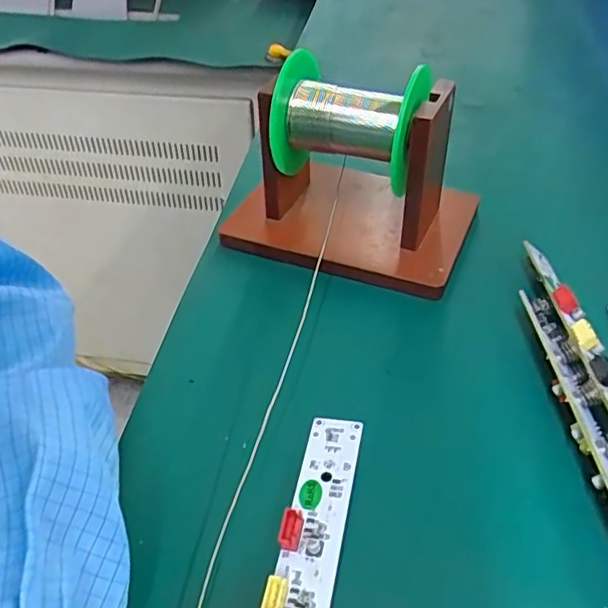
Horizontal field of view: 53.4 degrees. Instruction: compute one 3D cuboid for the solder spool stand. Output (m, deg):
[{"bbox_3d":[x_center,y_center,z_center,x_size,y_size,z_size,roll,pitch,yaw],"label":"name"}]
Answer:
[{"bbox_3d":[0.033,-0.081,0.353,0.132,0.099,0.096,17,45,19],"label":"solder spool stand"}]

